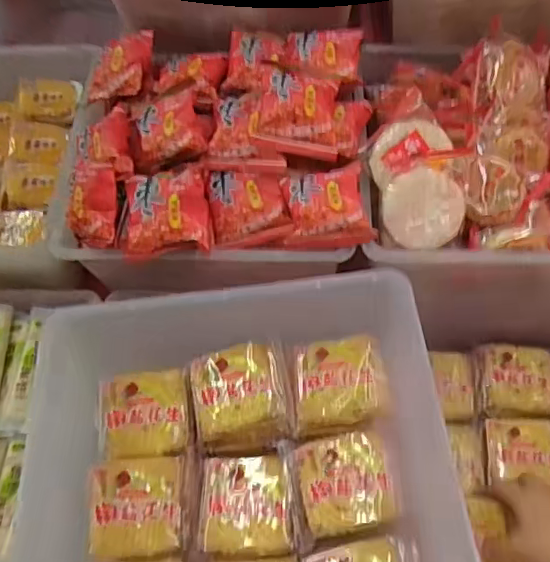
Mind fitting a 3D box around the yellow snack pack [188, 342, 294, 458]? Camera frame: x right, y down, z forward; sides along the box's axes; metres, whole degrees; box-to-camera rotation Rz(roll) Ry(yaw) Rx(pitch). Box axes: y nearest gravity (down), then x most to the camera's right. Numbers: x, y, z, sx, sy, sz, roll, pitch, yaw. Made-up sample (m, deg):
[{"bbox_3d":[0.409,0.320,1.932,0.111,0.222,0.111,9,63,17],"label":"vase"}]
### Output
[{"bbox_3d":[-0.028,0.099,0.473,0.081,0.024,0.088,-9,61,-1],"label":"yellow snack pack"}]

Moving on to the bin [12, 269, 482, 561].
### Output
[{"bbox_3d":[-0.024,0.156,0.412,0.288,0.092,0.294,-5,61,1],"label":"bin"}]

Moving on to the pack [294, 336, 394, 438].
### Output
[{"bbox_3d":[0.052,0.084,0.470,0.077,0.020,0.076,-9,61,-1],"label":"pack"}]

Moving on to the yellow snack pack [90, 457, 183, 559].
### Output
[{"bbox_3d":[-0.107,0.176,0.437,0.067,0.013,0.069,-7,61,0],"label":"yellow snack pack"}]

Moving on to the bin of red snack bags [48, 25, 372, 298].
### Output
[{"bbox_3d":[-0.060,-0.132,0.584,0.307,0.126,0.259,1,61,4],"label":"bin of red snack bags"}]

